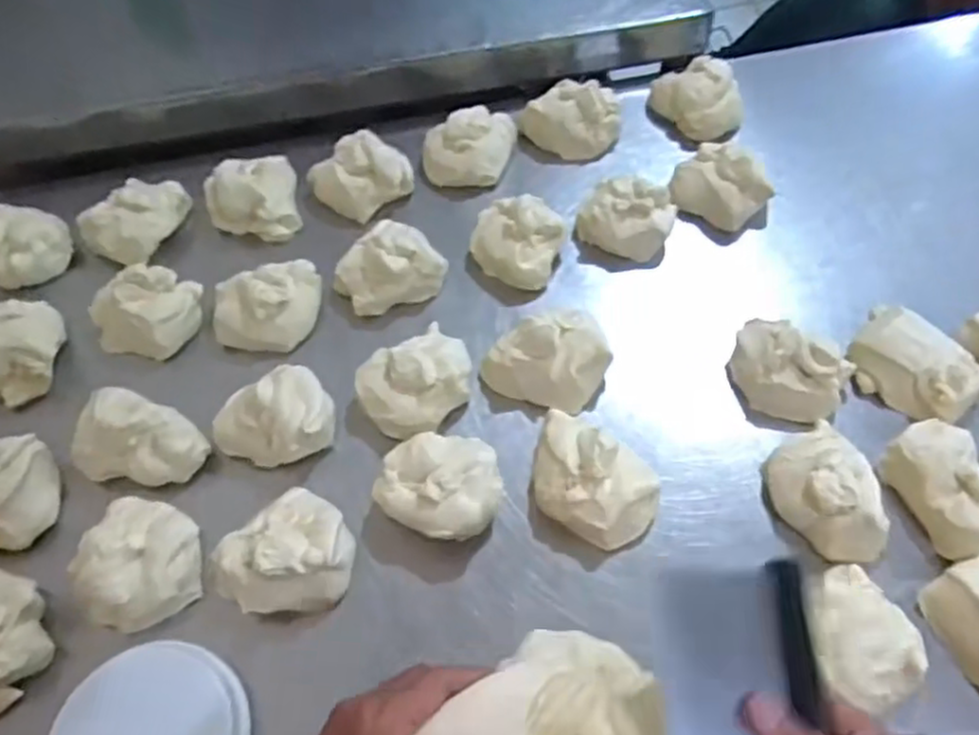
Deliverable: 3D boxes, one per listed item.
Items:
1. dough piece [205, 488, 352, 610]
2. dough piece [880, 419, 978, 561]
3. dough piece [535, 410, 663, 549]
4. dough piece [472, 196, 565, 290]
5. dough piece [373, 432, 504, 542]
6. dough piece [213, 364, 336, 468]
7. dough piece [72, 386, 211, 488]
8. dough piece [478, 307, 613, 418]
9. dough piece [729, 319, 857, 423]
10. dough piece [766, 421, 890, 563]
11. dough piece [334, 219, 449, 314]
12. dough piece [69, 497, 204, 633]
[{"bbox_3d":[-0.170,0.154,0.607,0.099,0.050,0.109,36,67,23],"label":"dough piece"},{"bbox_3d":[0.387,0.094,0.614,0.086,0.044,0.108,-25,60,-11],"label":"dough piece"},{"bbox_3d":[0.082,0.097,0.637,0.123,0.054,0.080,32,66,21],"label":"dough piece"},{"bbox_3d":[0.026,-0.134,0.779,0.098,0.048,0.082,15,61,13],"label":"dough piece"},{"bbox_3d":[-0.041,0.102,0.639,0.102,0.049,0.092,22,63,17],"label":"dough piece"},{"bbox_3d":[-0.198,0.050,0.678,0.106,0.065,0.089,-28,61,-13],"label":"dough piece"},{"bbox_3d":[-0.323,0.066,0.667,0.119,0.054,0.079,20,62,15],"label":"dough piece"},{"bbox_3d":[0.054,-0.009,0.709,0.113,0.066,0.086,16,61,13],"label":"dough piece"},{"bbox_3d":[0.275,0.005,0.684,0.100,0.063,0.073,18,61,14],"label":"dough piece"},{"bbox_3d":[0.283,0.108,0.623,0.073,0.055,0.111,-19,59,-8],"label":"dough piece"},{"bbox_3d":[-0.106,-0.105,0.771,0.108,0.053,0.092,-35,63,-17],"label":"dough piece"},{"bbox_3d":[-0.295,0.156,0.613,0.099,0.049,0.110,-6,58,0],"label":"dough piece"}]

